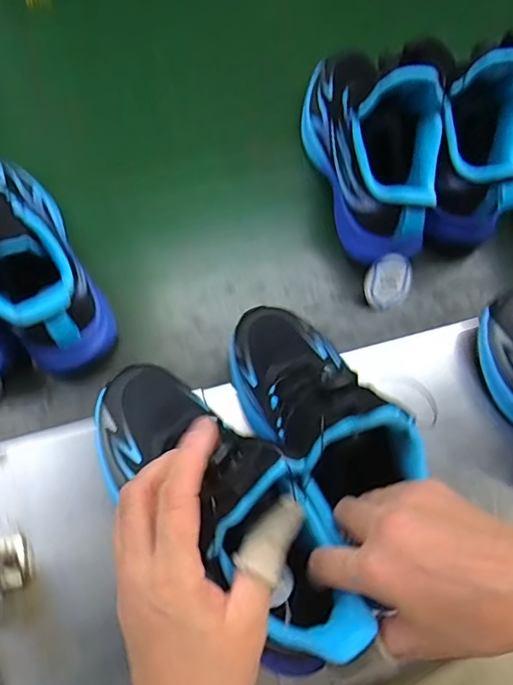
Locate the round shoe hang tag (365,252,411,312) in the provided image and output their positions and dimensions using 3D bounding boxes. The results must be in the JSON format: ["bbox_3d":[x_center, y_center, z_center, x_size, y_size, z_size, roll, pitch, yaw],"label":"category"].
[{"bbox_3d":[0.123,-0.057,0.485,0.045,0.052,0.006,-14,26,-13],"label":"round shoe hang tag"}]

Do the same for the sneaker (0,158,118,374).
[{"bbox_3d":[-0.194,-0.080,0.429,0.081,0.121,0.216,-31,73,-14],"label":"sneaker"}]

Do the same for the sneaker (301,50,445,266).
[{"bbox_3d":[0.113,-0.182,0.474,0.087,0.132,0.200,-14,69,-8],"label":"sneaker"}]

